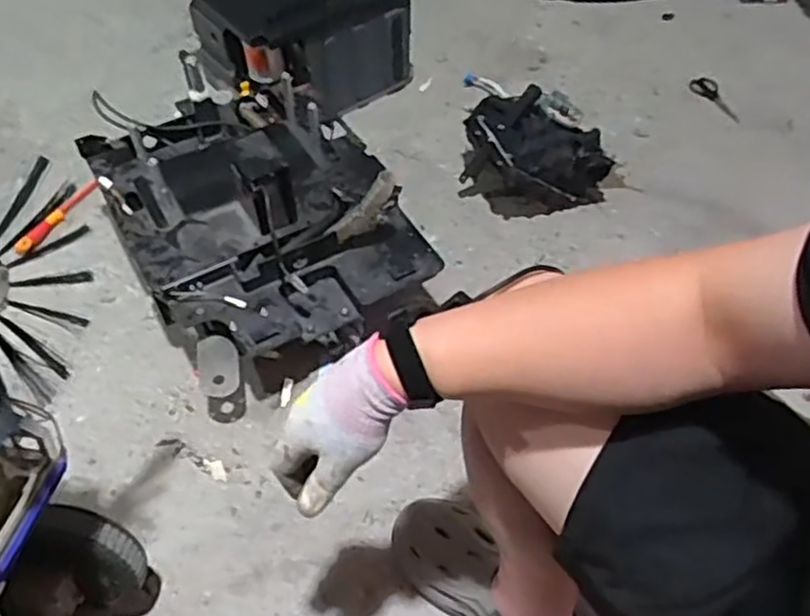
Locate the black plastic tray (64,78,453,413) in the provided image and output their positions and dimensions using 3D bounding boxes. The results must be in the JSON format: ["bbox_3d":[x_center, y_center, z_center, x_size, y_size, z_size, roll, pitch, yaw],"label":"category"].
[{"bbox_3d":[-0.247,-0.159,1.221,0.418,0.277,0.512,-24,56,-18],"label":"black plastic tray"}]

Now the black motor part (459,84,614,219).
[{"bbox_3d":[0.250,-0.290,1.395,0.279,0.199,0.168,8,52,6],"label":"black motor part"}]

